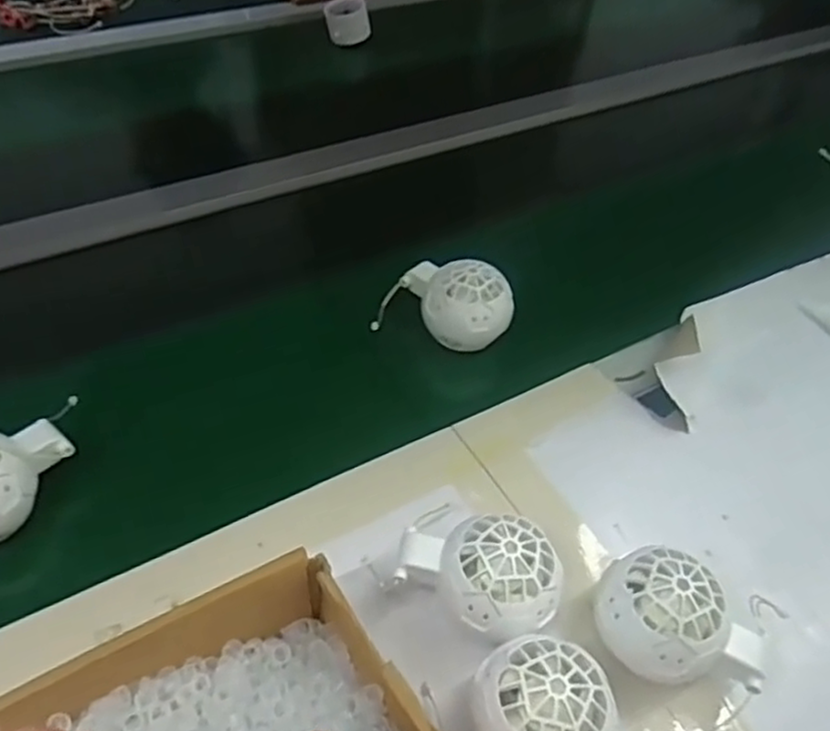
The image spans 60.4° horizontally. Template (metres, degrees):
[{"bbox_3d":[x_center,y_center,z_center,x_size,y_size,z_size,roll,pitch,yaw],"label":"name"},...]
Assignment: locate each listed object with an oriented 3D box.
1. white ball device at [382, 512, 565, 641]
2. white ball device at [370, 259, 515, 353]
[{"bbox_3d":[0.031,0.103,0.363,0.087,0.051,0.054,27,49,22],"label":"white ball device"},{"bbox_3d":[0.024,-0.050,0.508,0.091,0.049,0.050,19,47,15],"label":"white ball device"}]

